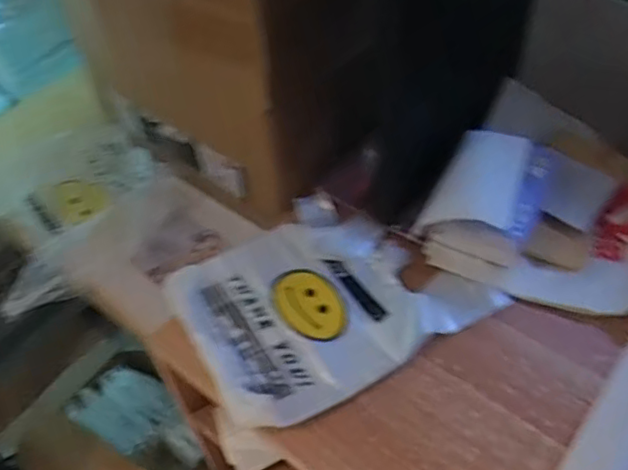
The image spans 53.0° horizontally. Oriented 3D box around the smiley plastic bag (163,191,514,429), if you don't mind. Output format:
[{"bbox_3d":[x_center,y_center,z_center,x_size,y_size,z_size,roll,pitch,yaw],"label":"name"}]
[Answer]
[{"bbox_3d":[0.008,0.062,0.703,0.297,0.033,0.242,-27,52,-18],"label":"smiley plastic bag"}]

